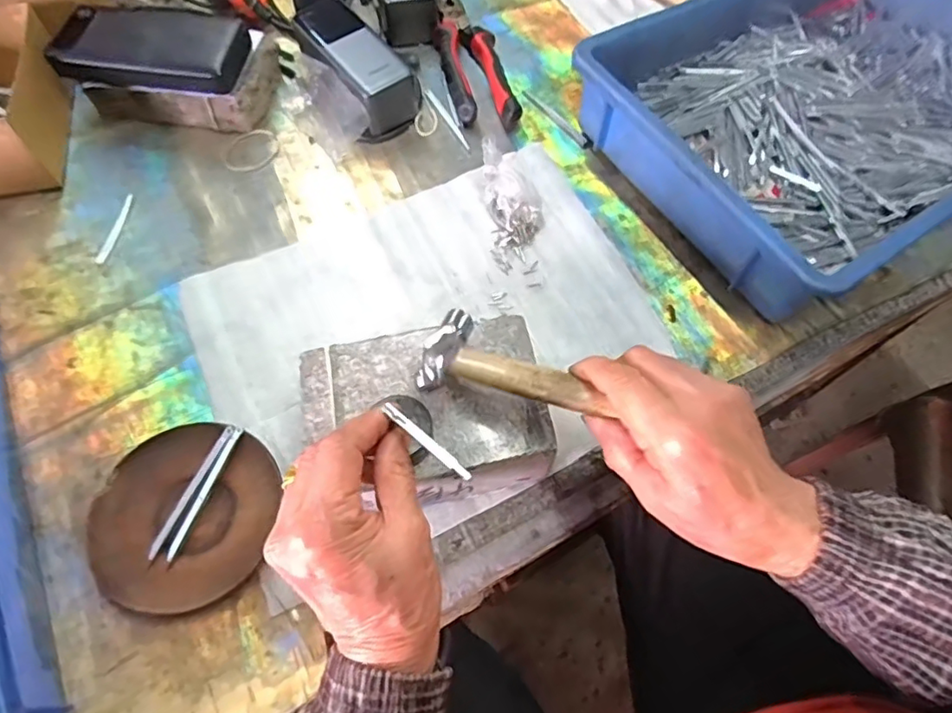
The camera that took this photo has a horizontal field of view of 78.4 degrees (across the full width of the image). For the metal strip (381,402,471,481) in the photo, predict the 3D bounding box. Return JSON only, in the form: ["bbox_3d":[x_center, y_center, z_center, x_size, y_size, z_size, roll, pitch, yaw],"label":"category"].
[{"bbox_3d":[-0.024,0.039,0.272,0.005,0.004,0.055,-41,62,-20],"label":"metal strip"}]

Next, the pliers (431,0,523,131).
[{"bbox_3d":[-0.010,-0.306,0.583,0.056,0.021,0.213,-12,64,-8],"label":"pliers"}]

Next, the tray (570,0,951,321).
[{"bbox_3d":[0.332,-0.241,0.531,0.443,0.080,0.291,-28,68,-15],"label":"tray"}]

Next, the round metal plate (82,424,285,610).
[{"bbox_3d":[-0.185,0.100,0.372,0.104,0.014,0.111,1,63,-2],"label":"round metal plate"}]

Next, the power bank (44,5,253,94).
[{"bbox_3d":[-0.280,-0.271,0.505,0.151,0.025,0.085,2,62,-2],"label":"power bank"}]

